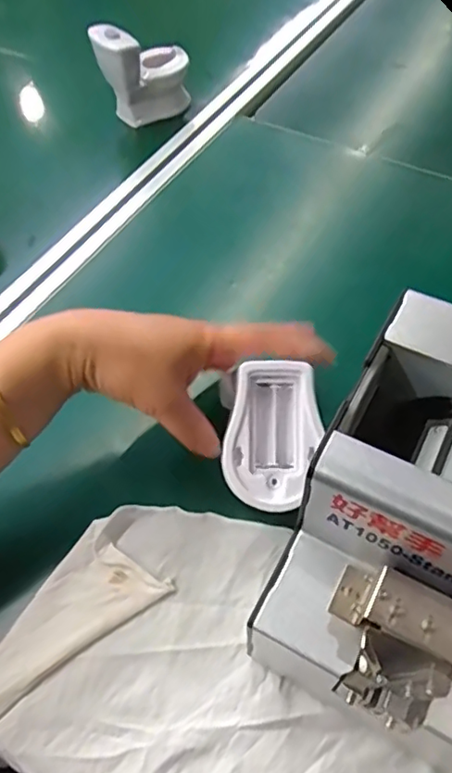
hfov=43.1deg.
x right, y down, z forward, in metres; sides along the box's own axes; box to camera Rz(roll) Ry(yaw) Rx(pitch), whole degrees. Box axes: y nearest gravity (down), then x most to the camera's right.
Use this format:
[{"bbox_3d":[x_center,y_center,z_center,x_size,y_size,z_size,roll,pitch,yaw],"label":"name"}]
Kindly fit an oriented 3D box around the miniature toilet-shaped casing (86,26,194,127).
[{"bbox_3d":[-0.094,-0.358,0.653,0.053,0.100,0.104,37,64,24],"label":"miniature toilet-shaped casing"}]

